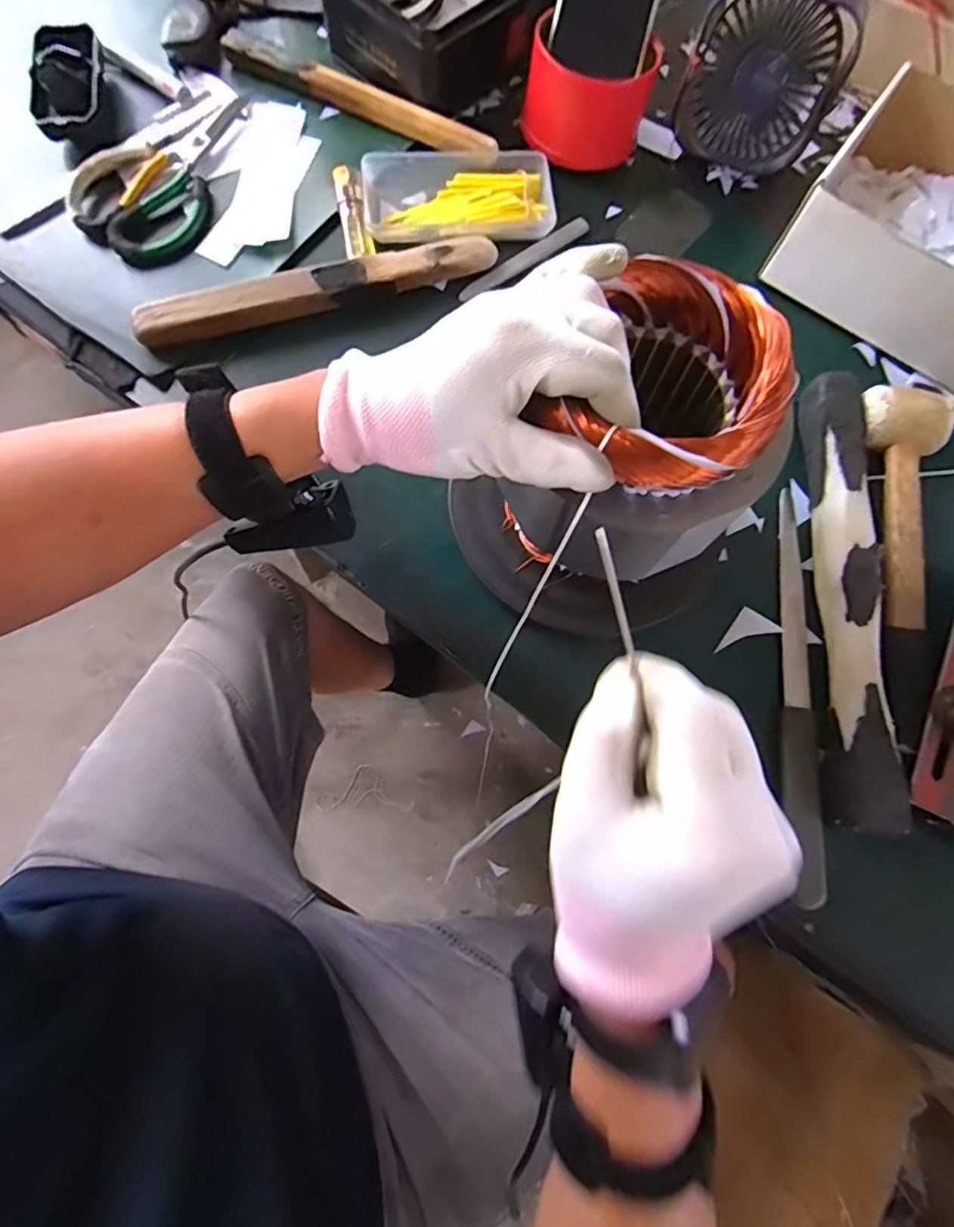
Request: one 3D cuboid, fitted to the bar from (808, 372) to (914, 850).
[{"bbox_3d":[0.251,-0.019,0.385,0.037,0.032,0.313,5,76,-1],"label":"bar"}]

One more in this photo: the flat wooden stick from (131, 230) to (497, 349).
[{"bbox_3d":[-0.119,-0.252,0.437,0.272,0.024,0.035,-20,78,-6],"label":"flat wooden stick"}]

